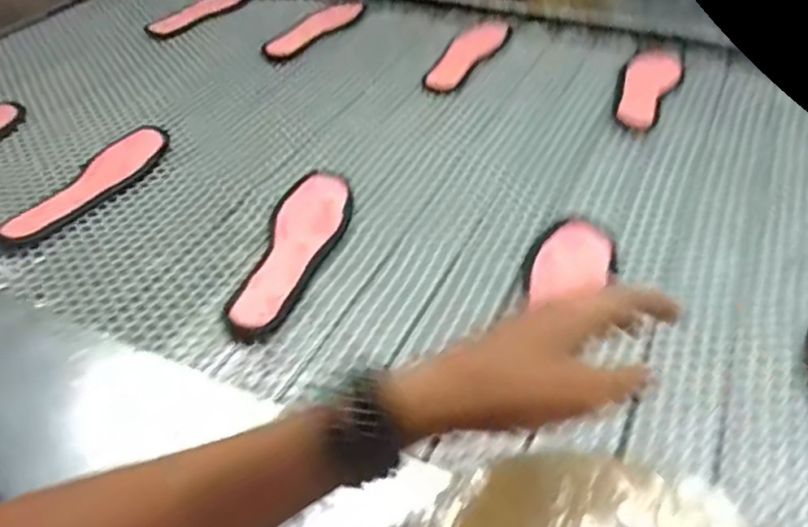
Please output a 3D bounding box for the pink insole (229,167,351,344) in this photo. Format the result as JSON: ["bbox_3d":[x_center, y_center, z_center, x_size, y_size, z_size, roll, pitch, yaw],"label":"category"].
[{"bbox_3d":[-0.110,-0.018,0.667,0.077,0.017,0.239,4,42,8],"label":"pink insole"}]

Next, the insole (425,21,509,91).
[{"bbox_3d":[0.101,-0.337,1.026,0.069,0.004,0.259,17,45,21],"label":"insole"}]

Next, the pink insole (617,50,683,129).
[{"bbox_3d":[0.346,-0.254,0.910,0.068,0.010,0.250,17,45,21],"label":"pink insole"}]

